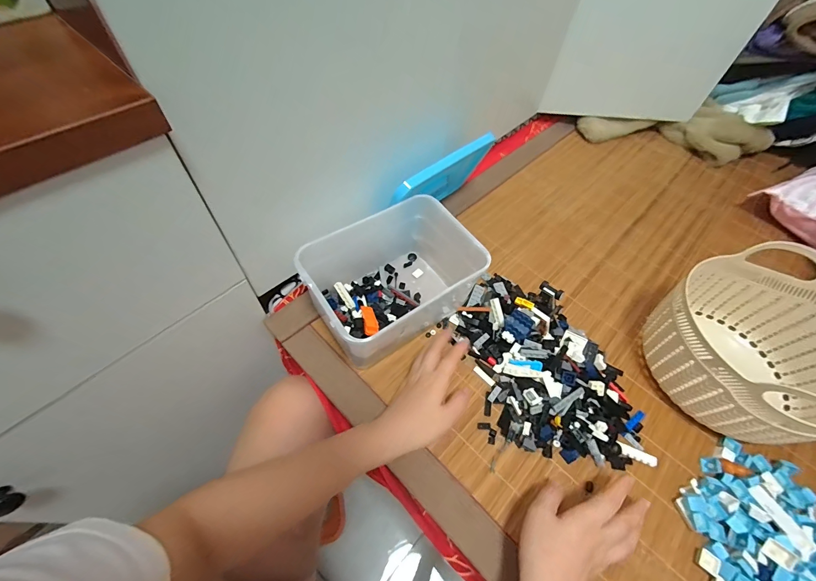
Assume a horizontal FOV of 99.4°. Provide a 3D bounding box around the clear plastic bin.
[{"bbox_3d":[-0.023,-0.009,0.474,0.207,0.119,0.150,-31,63,-23],"label":"clear plastic bin"}]

